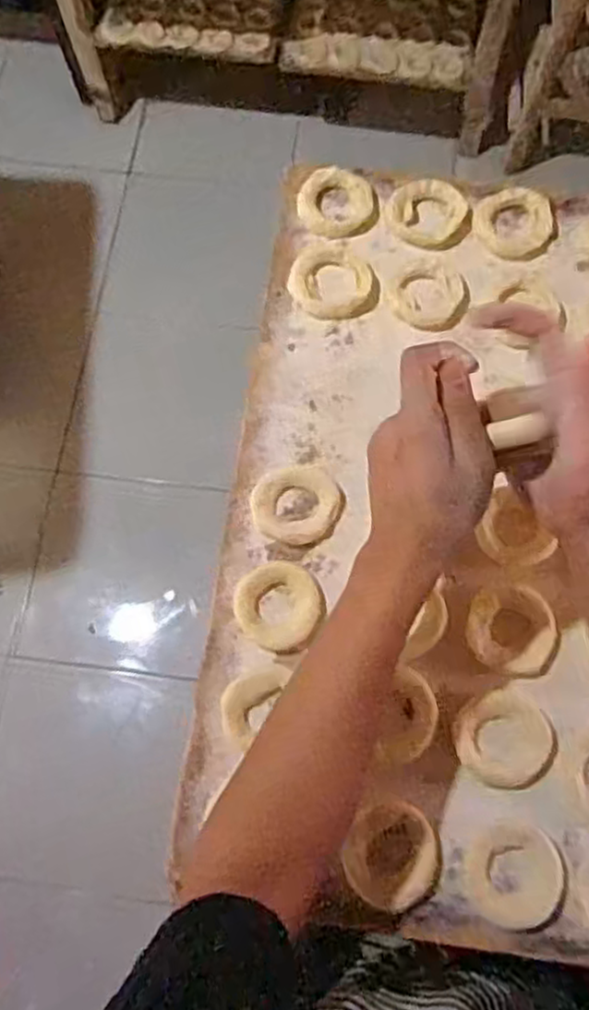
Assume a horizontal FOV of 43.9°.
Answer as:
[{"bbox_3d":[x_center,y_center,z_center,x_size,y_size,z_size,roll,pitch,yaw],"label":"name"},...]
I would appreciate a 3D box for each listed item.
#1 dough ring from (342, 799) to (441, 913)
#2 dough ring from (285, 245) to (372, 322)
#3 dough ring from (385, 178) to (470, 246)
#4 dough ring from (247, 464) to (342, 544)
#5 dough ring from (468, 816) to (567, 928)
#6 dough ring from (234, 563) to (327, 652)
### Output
[{"bbox_3d":[0.066,0.237,0.496,0.063,0.007,0.065,0,73,1],"label":"dough ring"},{"bbox_3d":[0.032,-0.188,0.616,0.068,0.017,0.061,-14,73,-3],"label":"dough ring"},{"bbox_3d":[0.116,-0.255,0.636,0.069,0.011,0.061,-5,73,-1],"label":"dough ring"},{"bbox_3d":[0.002,0.000,0.564,0.068,0.009,0.061,-15,73,-4],"label":"dough ring"},{"bbox_3d":[0.149,0.247,0.489,0.062,0.004,0.064,0,73,1],"label":"dough ring"},{"bbox_3d":[-0.011,0.073,0.540,0.065,0.007,0.060,0,73,1],"label":"dough ring"}]

